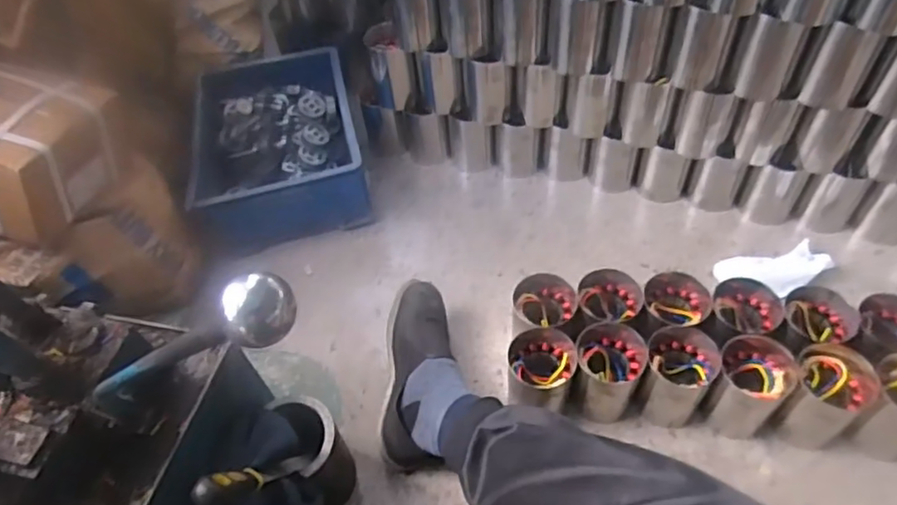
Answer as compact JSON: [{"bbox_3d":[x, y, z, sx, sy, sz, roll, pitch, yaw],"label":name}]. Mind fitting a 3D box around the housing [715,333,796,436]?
[{"bbox_3d":[0.420,0.190,0.866,0.093,0.112,0.108,28,59,25],"label":"housing"}]

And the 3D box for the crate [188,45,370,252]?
[{"bbox_3d":[-0.324,-0.217,1.193,0.318,0.145,0.414,-14,52,-5],"label":"crate"}]

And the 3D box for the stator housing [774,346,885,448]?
[{"bbox_3d":[0.510,0.198,0.838,0.097,0.122,0.105,34,62,28],"label":"stator housing"}]

